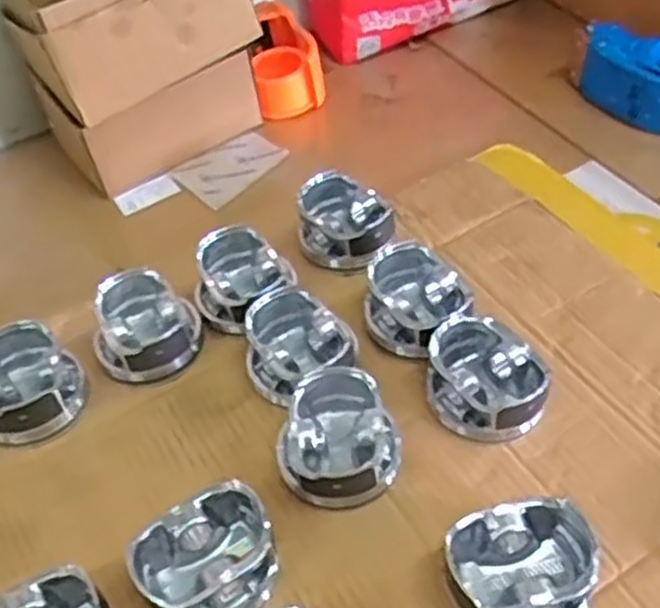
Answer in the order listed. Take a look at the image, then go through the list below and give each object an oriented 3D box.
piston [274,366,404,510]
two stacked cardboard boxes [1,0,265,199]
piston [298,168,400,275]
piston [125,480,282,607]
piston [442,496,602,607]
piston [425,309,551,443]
[{"bbox_3d":[0.004,0.091,0.547,0.083,0.049,0.083,-3,48,4],"label":"piston"},{"bbox_3d":[-0.192,-0.255,0.791,0.200,0.193,0.141,-28,51,-18],"label":"two stacked cardboard boxes"},{"bbox_3d":[0.014,-0.073,0.698,0.083,0.058,0.082,-6,48,1],"label":"piston"},{"bbox_3d":[-0.075,0.162,0.499,0.086,0.044,0.075,-28,51,-17],"label":"piston"},{"bbox_3d":[0.116,0.161,0.479,0.090,0.043,0.075,-21,49,-12],"label":"piston"},{"bbox_3d":[0.113,0.053,0.574,0.086,0.045,0.076,22,54,24],"label":"piston"}]

